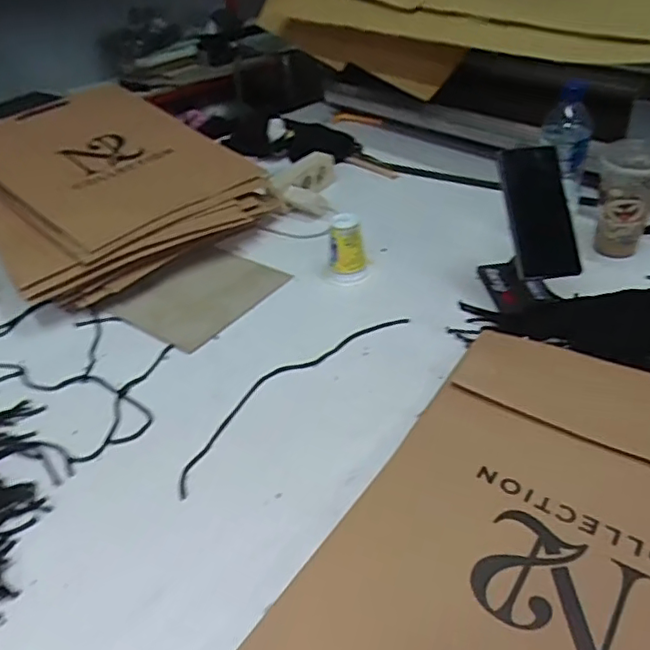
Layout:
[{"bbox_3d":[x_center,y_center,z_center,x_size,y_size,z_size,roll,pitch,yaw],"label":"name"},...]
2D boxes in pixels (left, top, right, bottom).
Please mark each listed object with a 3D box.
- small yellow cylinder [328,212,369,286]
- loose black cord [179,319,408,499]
[{"bbox_3d":[0.032,-0.104,0.819,0.060,0.086,0.049,-1,38,3],"label":"small yellow cylinder"},{"bbox_3d":[-0.042,0.067,0.687,0.072,0.012,0.346,28,47,34],"label":"loose black cord"}]

